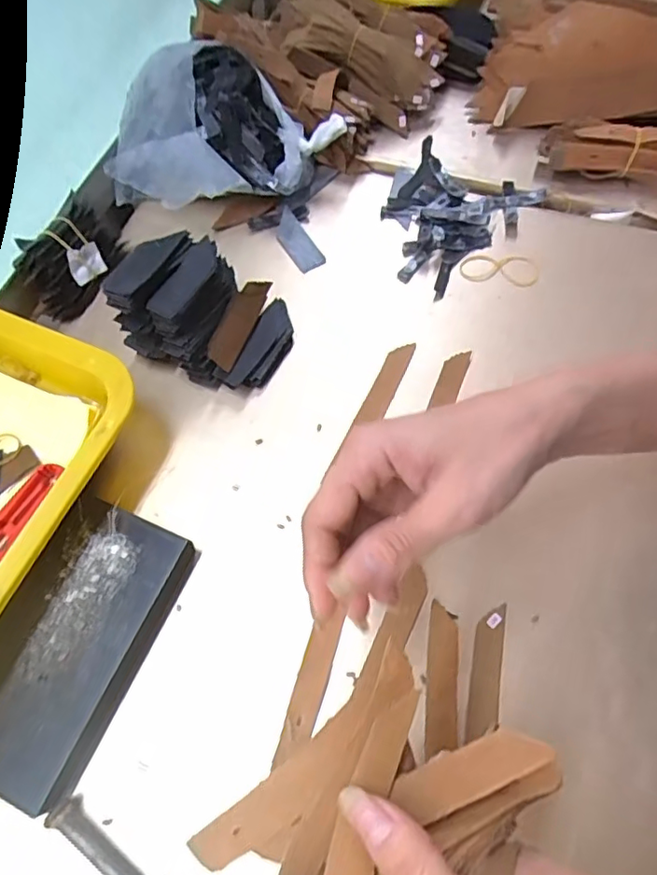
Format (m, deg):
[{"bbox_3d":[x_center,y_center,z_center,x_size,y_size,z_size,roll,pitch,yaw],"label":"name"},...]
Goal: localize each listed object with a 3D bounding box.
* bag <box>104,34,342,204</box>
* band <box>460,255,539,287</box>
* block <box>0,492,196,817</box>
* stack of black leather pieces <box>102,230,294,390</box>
[{"bbox_3d":[-0.085,-0.252,0.472,0.189,0.087,0.107,8,64,6],"label":"bag"},{"bbox_3d":[0.133,-0.132,0.447,0.060,0.004,0.030,6,64,6],"label":"band"},{"bbox_3d":[-0.144,0.115,0.327,0.081,0.025,0.150,21,67,12],"label":"block"},{"bbox_3d":[-0.086,-0.089,0.406,0.109,0.064,0.083,13,65,9],"label":"stack of black leather pieces"}]

